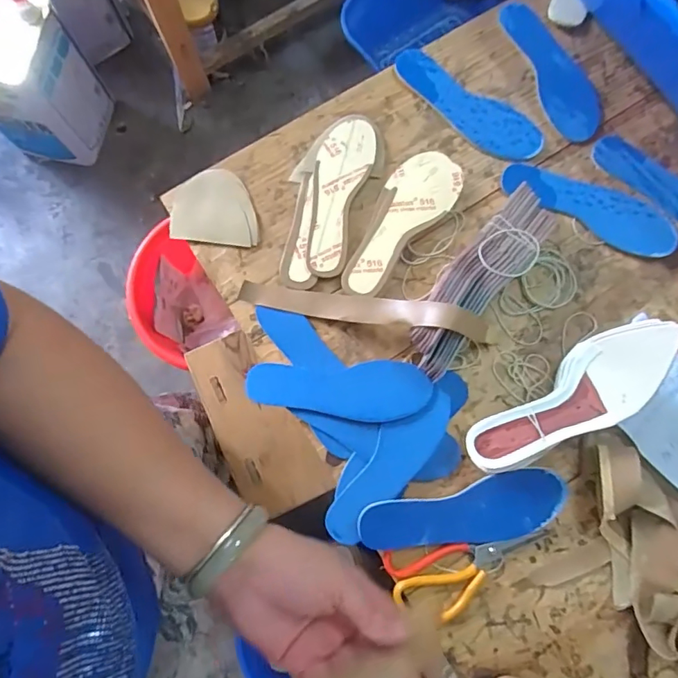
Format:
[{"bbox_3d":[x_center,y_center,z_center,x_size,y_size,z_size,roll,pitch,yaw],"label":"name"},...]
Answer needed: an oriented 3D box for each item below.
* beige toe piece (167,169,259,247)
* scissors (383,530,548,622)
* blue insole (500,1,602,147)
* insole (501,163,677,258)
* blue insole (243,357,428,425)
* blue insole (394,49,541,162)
[{"bbox_3d":[-0.172,-0.178,0.687,0.116,0.008,0.110,-1,77,0],"label":"beige toe piece"},{"bbox_3d":[0.148,0.273,0.574,0.182,0.015,0.078,-7,77,-1],"label":"scissors"},{"bbox_3d":[0.307,-0.392,0.725,0.080,0.008,0.235,-21,78,-4],"label":"blue insole"},{"bbox_3d":[0.336,-0.181,0.676,0.231,0.013,0.080,24,78,6],"label":"insole"},{"bbox_3d":[-0.002,0.065,0.622,0.220,0.019,0.072,-2,77,0],"label":"blue insole"},{"bbox_3d":[0.182,-0.335,0.712,0.233,0.009,0.080,41,80,9],"label":"blue insole"}]

